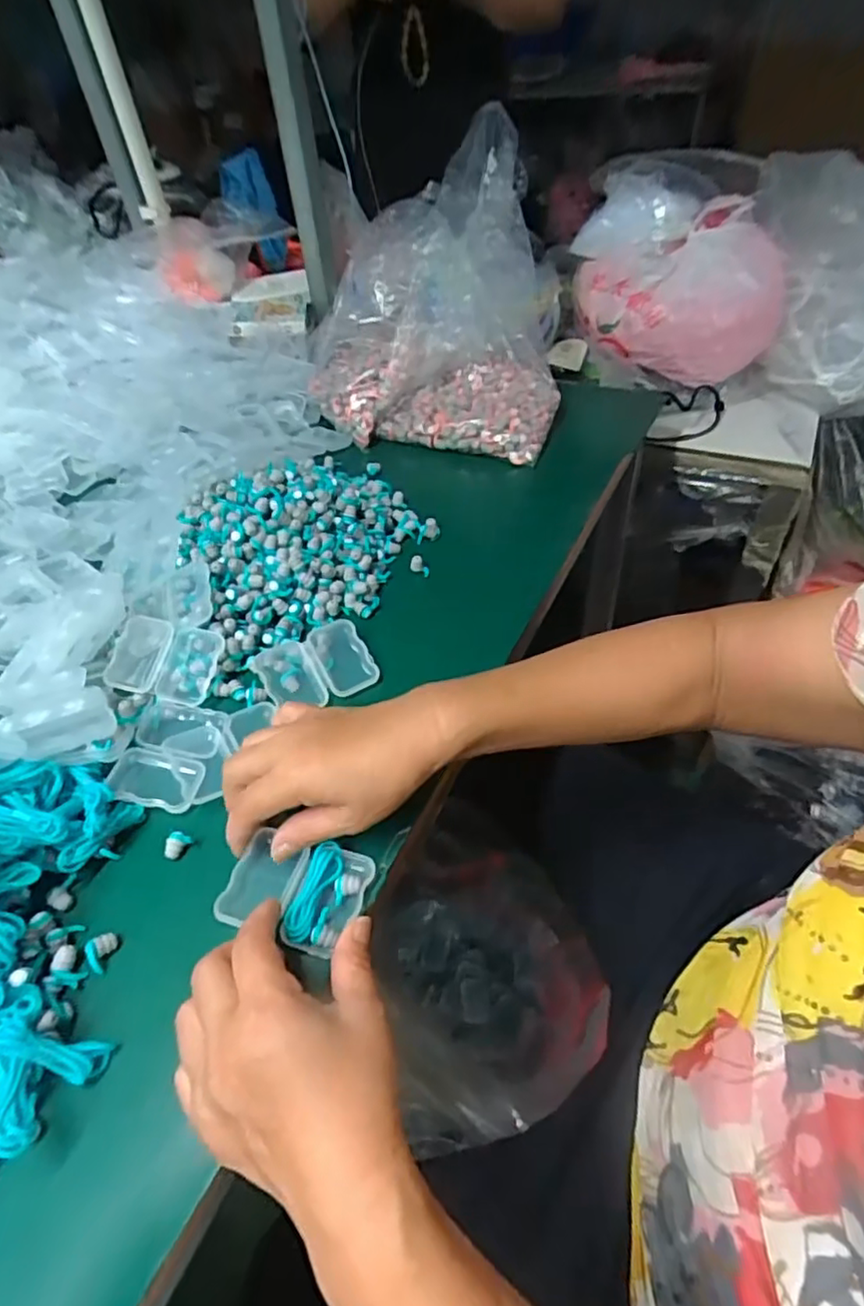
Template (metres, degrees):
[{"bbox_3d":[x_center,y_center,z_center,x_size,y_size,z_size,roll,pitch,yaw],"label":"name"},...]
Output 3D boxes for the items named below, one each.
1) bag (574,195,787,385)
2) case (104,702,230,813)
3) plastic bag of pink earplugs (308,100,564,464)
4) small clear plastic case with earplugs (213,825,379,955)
[{"bbox_3d":[0.316,-0.467,0.801,0.239,0.138,0.177,18,51,21],"label":"bag"},{"bbox_3d":[-0.173,0.066,0.411,0.062,0.014,0.075,4,47,9],"label":"case"},{"bbox_3d":[0.001,-0.399,0.668,0.296,0.257,0.251,13,49,16],"label":"plastic bag of pink earplugs"},{"bbox_3d":[-0.074,0.129,0.343,0.072,0.016,0.055,11,49,15],"label":"small clear plastic case with earplugs"}]

